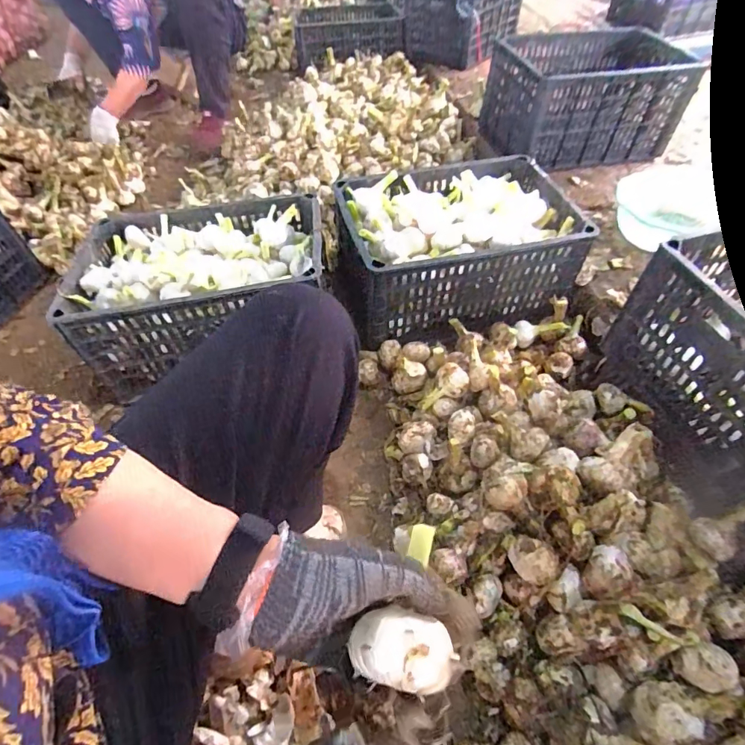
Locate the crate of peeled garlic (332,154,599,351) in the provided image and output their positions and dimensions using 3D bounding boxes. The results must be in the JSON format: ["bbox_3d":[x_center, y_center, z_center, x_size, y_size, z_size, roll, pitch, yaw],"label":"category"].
[{"bbox_3d":[0.160,-0.261,0.921,0.446,0.201,0.305,-13,53,-8],"label":"crate of peeled garlic"}]

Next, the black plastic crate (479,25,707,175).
[{"bbox_3d":[0.565,-0.719,1.201,0.480,0.225,0.283,-7,53,-4],"label":"black plastic crate"}]

